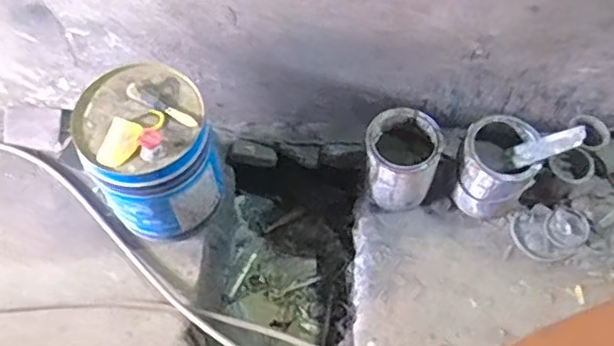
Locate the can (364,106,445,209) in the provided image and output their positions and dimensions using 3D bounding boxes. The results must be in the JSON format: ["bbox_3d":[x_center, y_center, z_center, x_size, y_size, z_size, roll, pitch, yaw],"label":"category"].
[{"bbox_3d":[0.214,-0.031,1.435,0.164,0.195,0.174,-1,63,1],"label":"can"}]

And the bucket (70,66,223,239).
[{"bbox_3d":[-0.327,-0.027,1.364,0.250,0.359,0.264,0,61,0],"label":"bucket"}]

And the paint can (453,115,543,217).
[{"bbox_3d":[0.432,-0.013,1.425,0.169,0.187,0.199,22,66,12],"label":"paint can"}]

